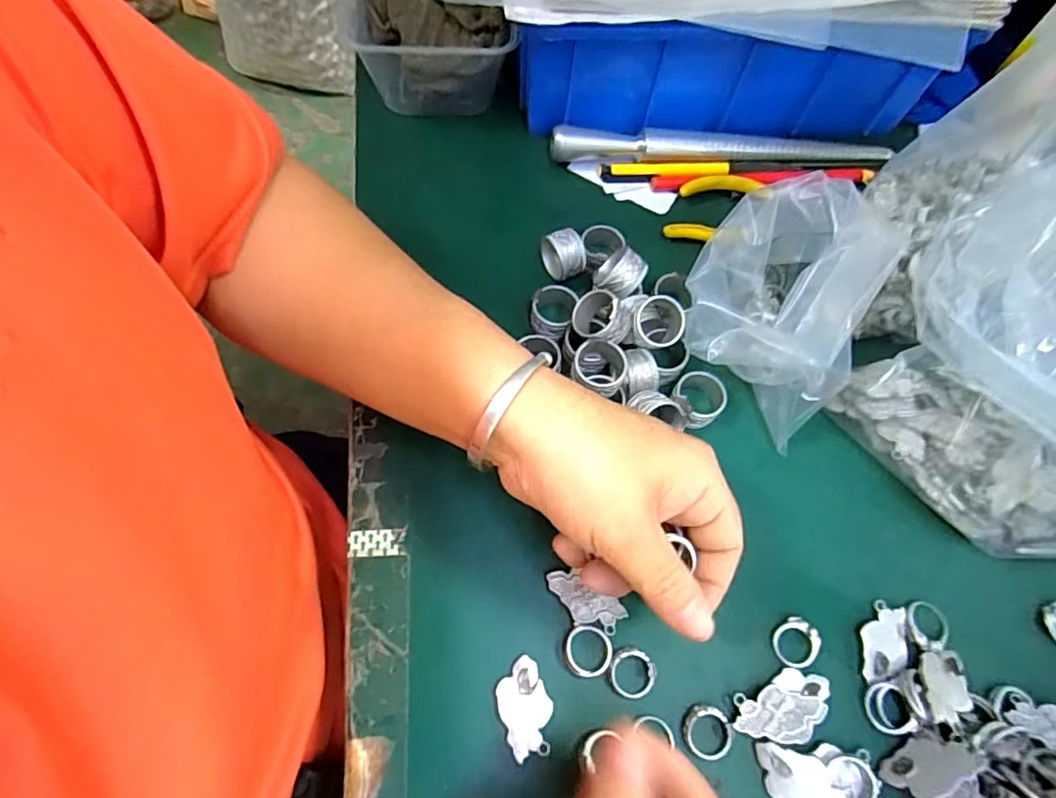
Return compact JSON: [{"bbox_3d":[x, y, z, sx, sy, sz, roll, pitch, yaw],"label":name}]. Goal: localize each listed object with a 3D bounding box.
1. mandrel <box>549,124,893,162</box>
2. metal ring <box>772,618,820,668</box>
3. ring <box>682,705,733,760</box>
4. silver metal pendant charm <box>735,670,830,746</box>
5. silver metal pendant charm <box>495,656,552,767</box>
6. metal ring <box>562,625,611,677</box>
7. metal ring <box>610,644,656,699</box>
[{"bbox_3d":[0.128,-0.168,0.381,0.223,0.022,0.013,1,66,-3],"label":"mandrel"},{"bbox_3d":[0.126,0.115,0.264,0.021,0.007,0.019,-39,73,-18],"label":"metal ring"},{"bbox_3d":[0.079,0.146,0.246,0.021,0.004,0.020,1,66,-3],"label":"ring"},{"bbox_3d":[0.115,0.138,0.250,0.046,0.010,0.025,-18,68,-11],"label":"silver metal pendant charm"},{"bbox_3d":[-0.001,0.135,0.245,0.022,0.004,0.037,-17,68,-10],"label":"silver metal pendant charm"},{"bbox_3d":[0.027,0.115,0.256,0.022,0.004,0.021,1,66,-3],"label":"metal ring"},{"bbox_3d":[0.047,0.124,0.254,0.020,0.005,0.021,1,66,-3],"label":"metal ring"}]

